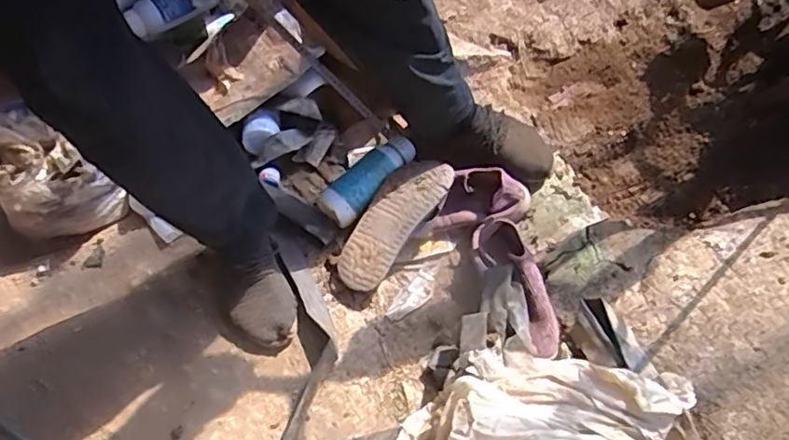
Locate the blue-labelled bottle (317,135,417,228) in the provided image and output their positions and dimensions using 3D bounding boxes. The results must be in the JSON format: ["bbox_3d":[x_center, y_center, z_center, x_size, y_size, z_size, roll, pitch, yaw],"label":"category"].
[{"bbox_3d":[-0.041,-0.069,1.056,0.073,0.077,0.196,36,65,23],"label":"blue-labelled bottle"}]

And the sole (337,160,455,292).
[{"bbox_3d":[-0.003,-0.001,0.993,0.096,0.029,0.252,32,78,21],"label":"sole"}]

